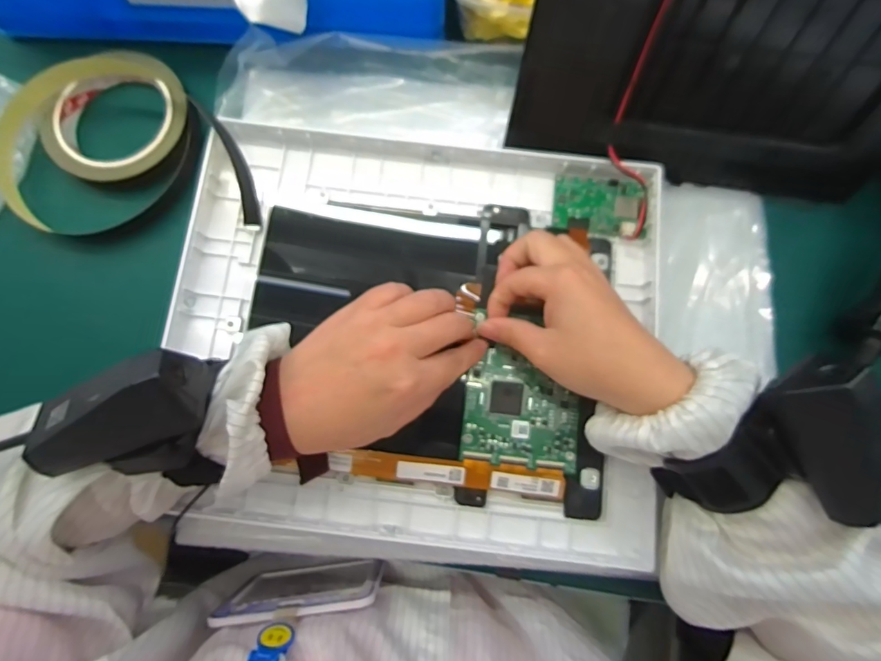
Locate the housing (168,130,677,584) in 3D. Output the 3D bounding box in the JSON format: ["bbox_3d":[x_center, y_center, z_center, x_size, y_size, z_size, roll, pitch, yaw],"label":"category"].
[{"bbox_3d":[-0.015,0.007,0.284,0.302,0.025,0.267,6,79,1],"label":"housing"}]

